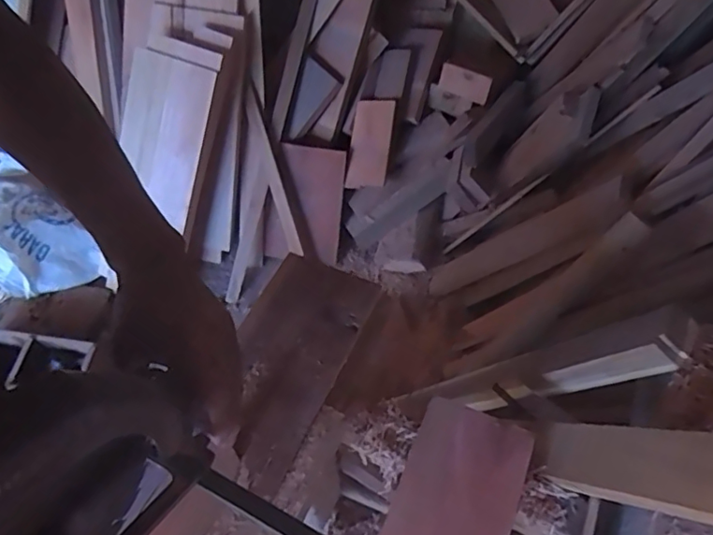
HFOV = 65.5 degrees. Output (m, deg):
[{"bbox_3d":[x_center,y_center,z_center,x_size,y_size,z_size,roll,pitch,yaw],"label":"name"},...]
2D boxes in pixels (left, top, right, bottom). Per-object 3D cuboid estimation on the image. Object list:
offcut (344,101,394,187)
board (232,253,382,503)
[{"bbox_3d":[0.032,-0.292,1.323,0.096,0.027,0.207,11,97,7],"label":"offcut"},{"bbox_3d":[-0.073,0.092,0.557,0.113,0.014,0.232,22,60,13],"label":"board"}]

